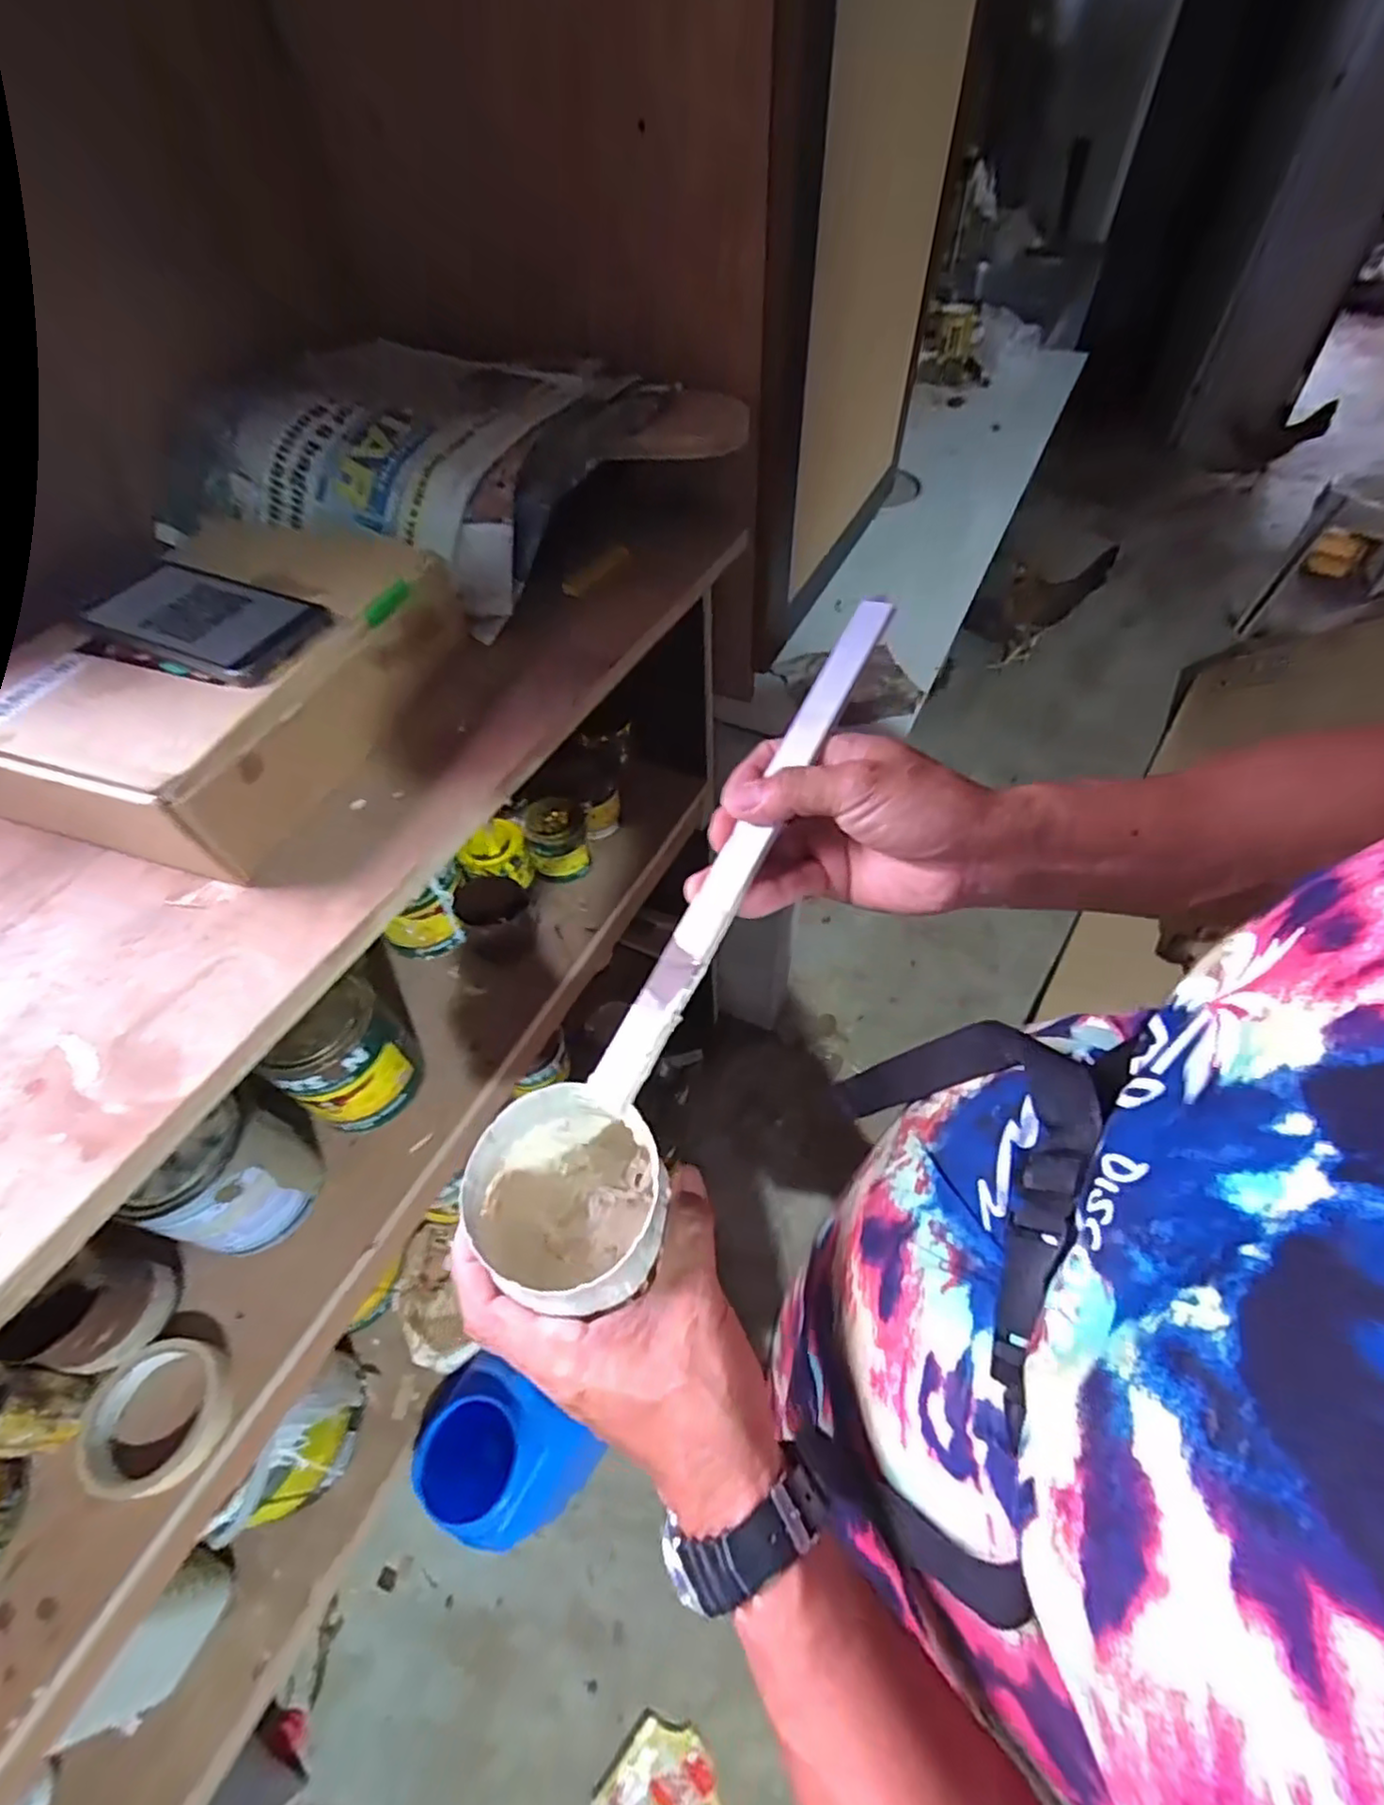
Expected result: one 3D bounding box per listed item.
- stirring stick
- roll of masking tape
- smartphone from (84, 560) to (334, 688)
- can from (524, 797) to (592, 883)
[{"bbox_3d":[0.031,-0.035,0.334,0.022,0.007,0.293,24,76,19],"label":"stirring stick"},{"bbox_3d":[-0.393,0.375,0.494,0.098,0.029,0.090,0,50,1],"label":"roll of masking tape"},{"bbox_3d":[-0.317,-0.185,0.439,0.158,0.016,0.076,20,53,16],"label":"smartphone"},{"bbox_3d":[-0.159,-0.073,0.800,0.070,0.069,0.077,0,50,1],"label":"can"}]

